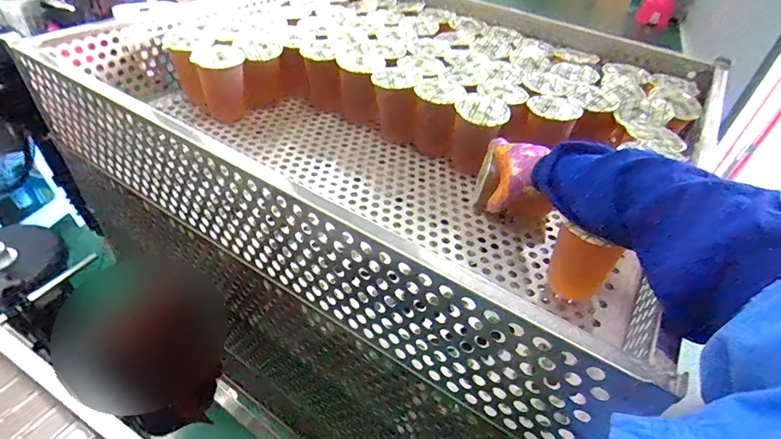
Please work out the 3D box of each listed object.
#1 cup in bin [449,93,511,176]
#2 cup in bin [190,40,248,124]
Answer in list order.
[{"bbox_3d":[0.146,-0.138,0.741,0.081,0.122,0.081,4,42,-3],"label":"cup in bin"},{"bbox_3d":[-0.311,-0.251,0.803,0.084,0.123,0.081,-10,45,-18],"label":"cup in bin"}]

